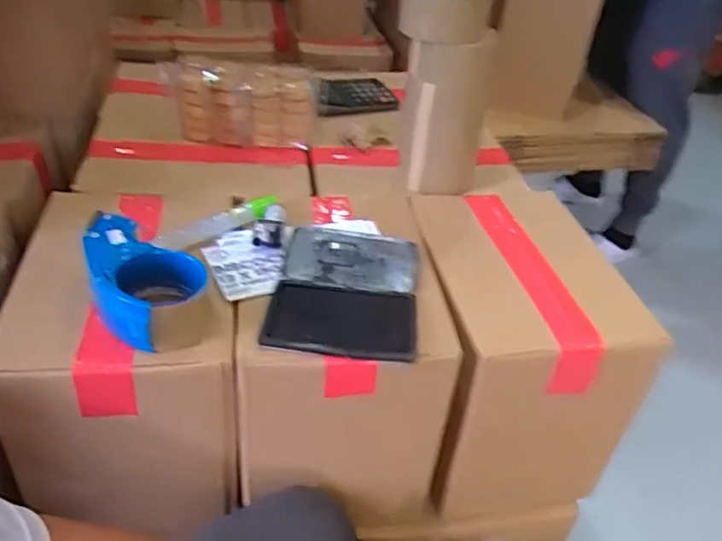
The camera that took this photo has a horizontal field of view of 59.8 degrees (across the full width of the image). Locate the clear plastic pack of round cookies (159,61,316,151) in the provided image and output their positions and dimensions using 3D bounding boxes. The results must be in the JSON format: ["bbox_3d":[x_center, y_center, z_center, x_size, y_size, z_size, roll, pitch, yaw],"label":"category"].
[{"bbox_3d":[-0.154,-0.223,0.838,0.187,0.093,0.071,-1,40,-9],"label":"clear plastic pack of round cookies"}]

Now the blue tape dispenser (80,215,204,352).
[{"bbox_3d":[-0.210,0.005,0.566,0.144,0.049,0.089,25,43,21],"label":"blue tape dispenser"}]

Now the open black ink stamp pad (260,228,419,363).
[{"bbox_3d":[-0.014,0.016,0.622,0.137,0.017,0.185,7,39,1],"label":"open black ink stamp pad"}]

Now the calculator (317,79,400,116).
[{"bbox_3d":[-0.012,-0.273,0.972,0.126,0.023,0.084,-7,41,-16],"label":"calculator"}]

